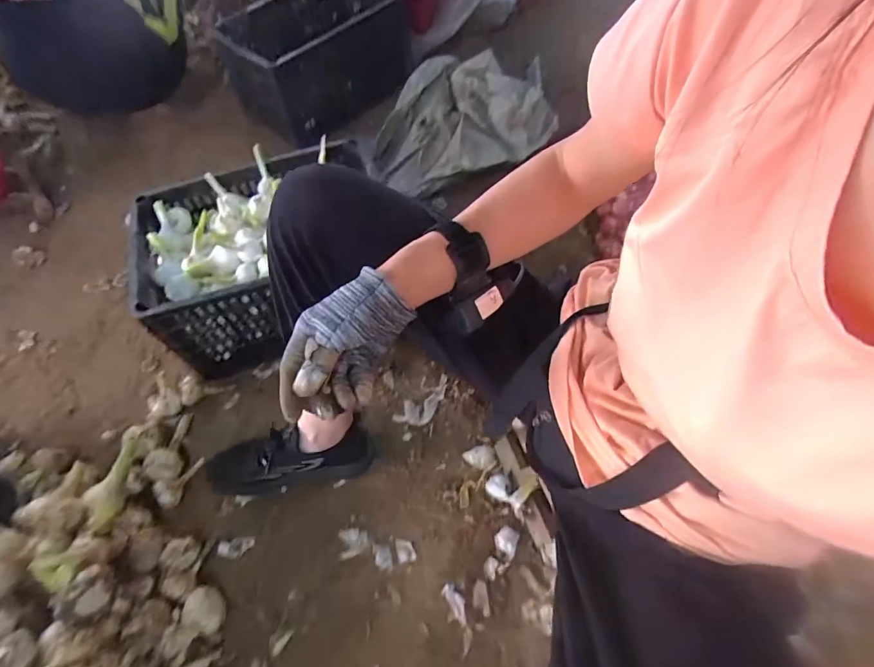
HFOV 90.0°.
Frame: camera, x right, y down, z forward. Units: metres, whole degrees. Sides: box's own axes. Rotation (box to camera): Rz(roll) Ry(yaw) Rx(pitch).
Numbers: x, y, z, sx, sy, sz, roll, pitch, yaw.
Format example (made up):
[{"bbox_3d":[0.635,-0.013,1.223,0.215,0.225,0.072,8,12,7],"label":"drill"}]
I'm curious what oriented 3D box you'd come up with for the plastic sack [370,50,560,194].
[{"bbox_3d":[0.062,-0.567,1.140,0.489,0.144,0.323,-15,58,-7],"label":"plastic sack"}]

